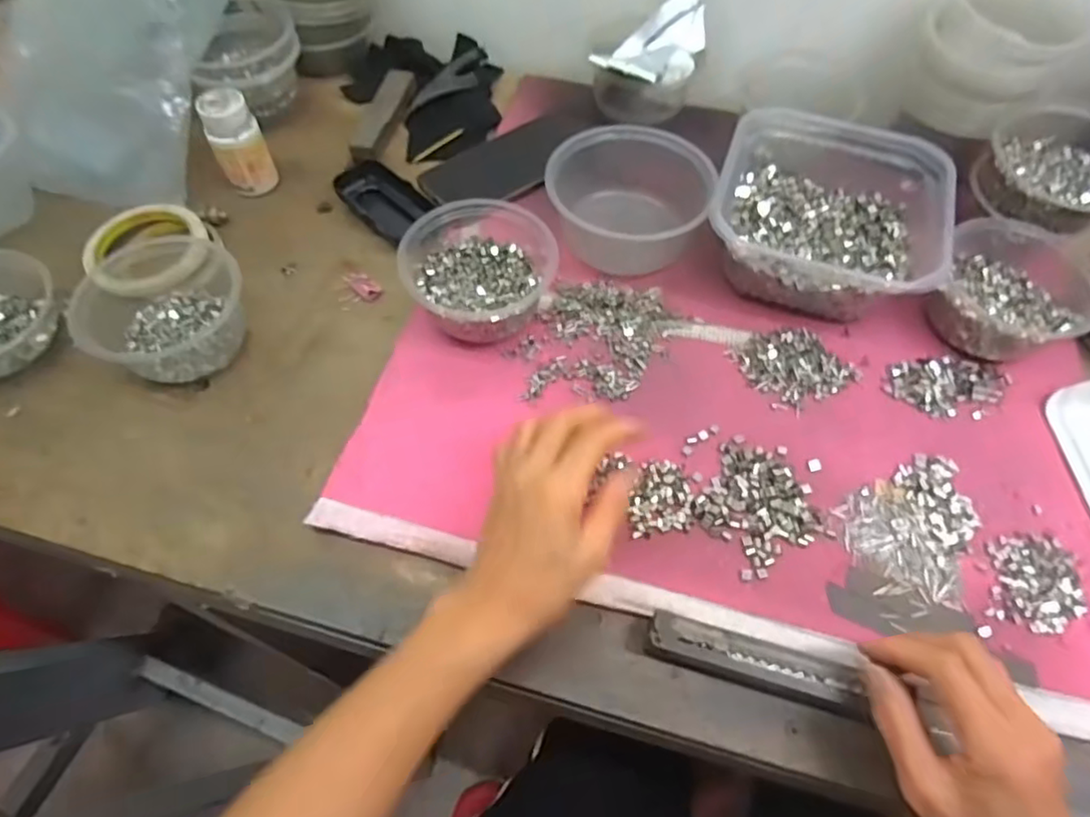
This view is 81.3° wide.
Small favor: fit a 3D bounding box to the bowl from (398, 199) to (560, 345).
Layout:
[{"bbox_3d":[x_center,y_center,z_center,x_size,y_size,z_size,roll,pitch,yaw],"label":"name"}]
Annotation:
[{"bbox_3d":[-0.054,-0.108,0.500,0.116,0.060,0.119,1,58,-1],"label":"bowl"}]

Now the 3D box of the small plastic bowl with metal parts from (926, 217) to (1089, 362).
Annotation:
[{"bbox_3d":[0.367,-0.093,0.501,0.108,0.043,0.132,30,62,16],"label":"small plastic bowl with metal parts"}]

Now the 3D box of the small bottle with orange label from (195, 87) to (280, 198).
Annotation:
[{"bbox_3d":[-0.274,-0.236,0.572,0.045,0.085,0.043,-23,61,-15],"label":"small bottle with orange label"}]

